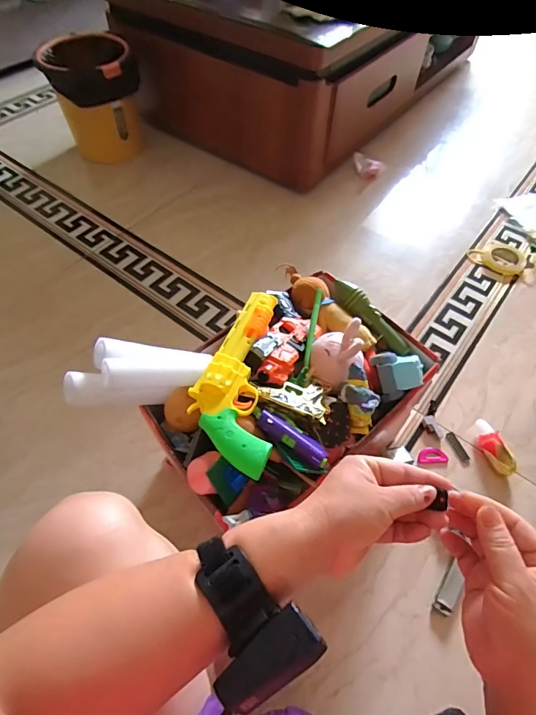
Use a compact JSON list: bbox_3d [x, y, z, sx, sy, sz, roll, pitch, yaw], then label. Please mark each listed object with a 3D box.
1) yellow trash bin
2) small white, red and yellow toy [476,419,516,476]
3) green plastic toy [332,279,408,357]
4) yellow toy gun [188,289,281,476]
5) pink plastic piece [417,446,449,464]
[{"bbox_3d":[-0.549,-0.837,1.334,0.253,0.293,0.289,-16,57,-12],"label":"yellow trash bin"},{"bbox_3d":[0.438,0.176,0.805,0.038,0.040,0.113,-13,57,-10],"label":"small white, red and yellow toy"},{"bbox_3d":[0.165,-0.066,0.665,0.037,0.038,0.155,-38,64,-24],"label":"green plastic toy"},{"bbox_3d":[-0.039,0.015,0.535,0.100,0.022,0.259,6,55,3],"label":"yellow toy gun"},{"bbox_3d":[0.326,0.193,0.815,0.064,0.007,0.035,-4,55,-4],"label":"pink plastic piece"}]

